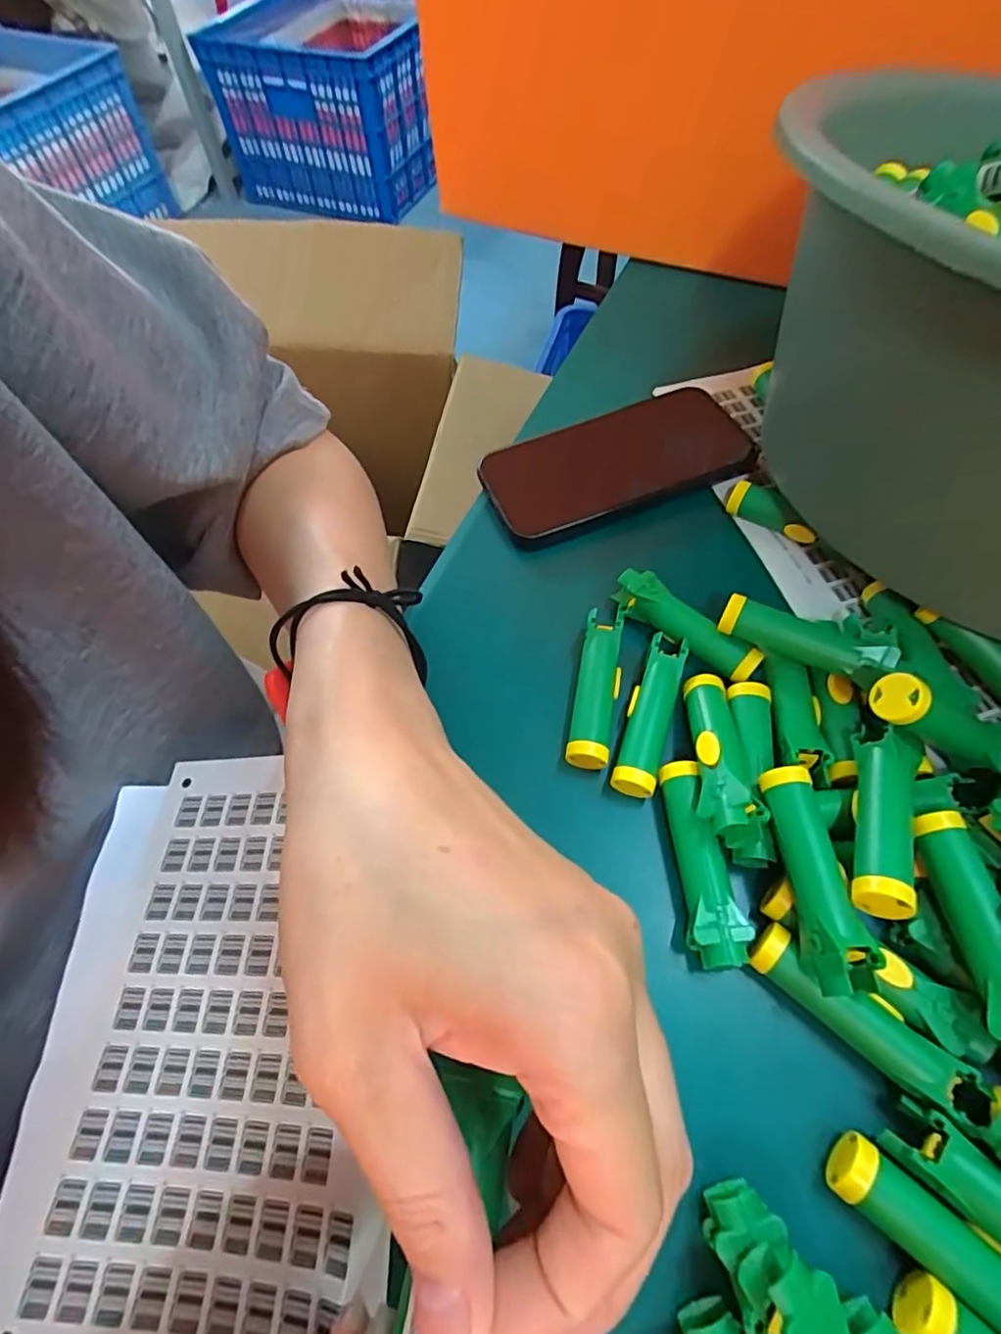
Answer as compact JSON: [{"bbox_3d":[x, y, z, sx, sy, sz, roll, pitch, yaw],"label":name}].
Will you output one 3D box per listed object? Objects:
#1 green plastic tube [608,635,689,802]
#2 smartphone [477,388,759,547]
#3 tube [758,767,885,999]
[{"bbox_3d":[0.070,0.024,0.284,0.019,0.024,0.081,16,62,12],"label":"green plastic tube"},{"bbox_3d":[0.072,-0.128,0.372,0.162,0.012,0.077,-21,65,-8],"label":"smartphone"},{"bbox_3d":[0.119,0.080,0.230,0.021,0.022,0.079,-3,59,1],"label":"tube"}]

